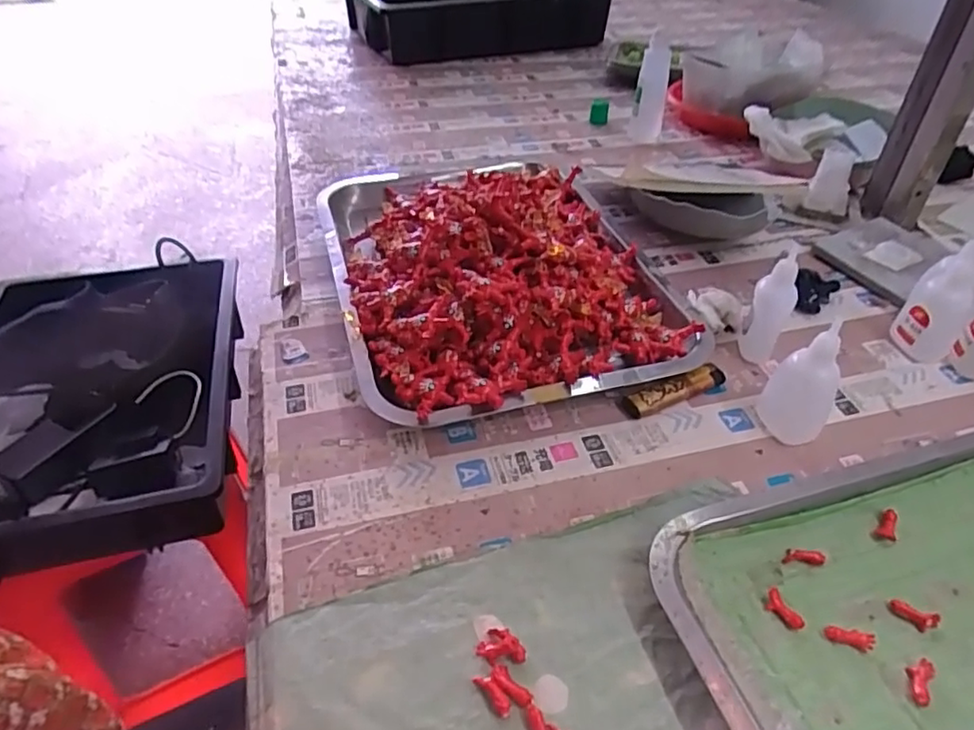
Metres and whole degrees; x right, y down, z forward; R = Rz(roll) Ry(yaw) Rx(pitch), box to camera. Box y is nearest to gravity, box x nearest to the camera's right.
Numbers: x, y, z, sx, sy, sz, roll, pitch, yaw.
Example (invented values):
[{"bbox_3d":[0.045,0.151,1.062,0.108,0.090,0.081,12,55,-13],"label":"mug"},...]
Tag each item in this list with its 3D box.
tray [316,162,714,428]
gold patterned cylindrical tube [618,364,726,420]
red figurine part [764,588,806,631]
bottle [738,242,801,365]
[{"bbox_3d":[-0.004,-0.102,0.533,0.249,0.078,0.350,-14,44,-14],"label":"tray"},{"bbox_3d":[0.136,0.017,0.449,0.082,0.019,0.019,-15,44,-15],"label":"gold patterned cylindrical tube"},{"bbox_3d":[0.155,0.130,0.330,0.010,0.005,0.022,-18,45,-18],"label":"red figurine part"},{"bbox_3d":[0.209,-0.045,0.459,0.025,0.090,0.026,6,43,7],"label":"bottle"}]

